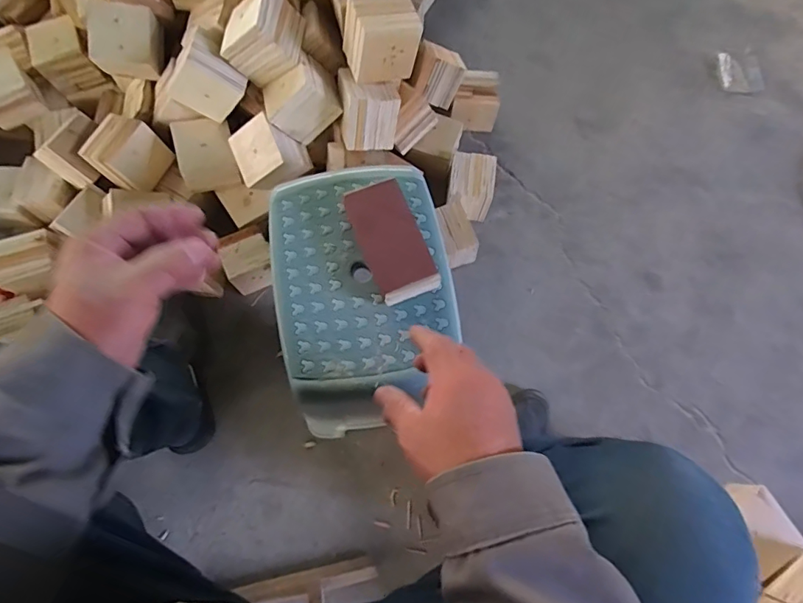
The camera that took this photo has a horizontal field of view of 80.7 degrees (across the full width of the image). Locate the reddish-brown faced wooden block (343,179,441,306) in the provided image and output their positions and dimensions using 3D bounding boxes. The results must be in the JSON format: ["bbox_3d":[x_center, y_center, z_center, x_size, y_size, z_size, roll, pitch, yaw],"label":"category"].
[{"bbox_3d":[-0.013,-0.075,0.585,0.079,0.042,0.146,-23,75,-8],"label":"reddish-brown faced wooden block"}]

